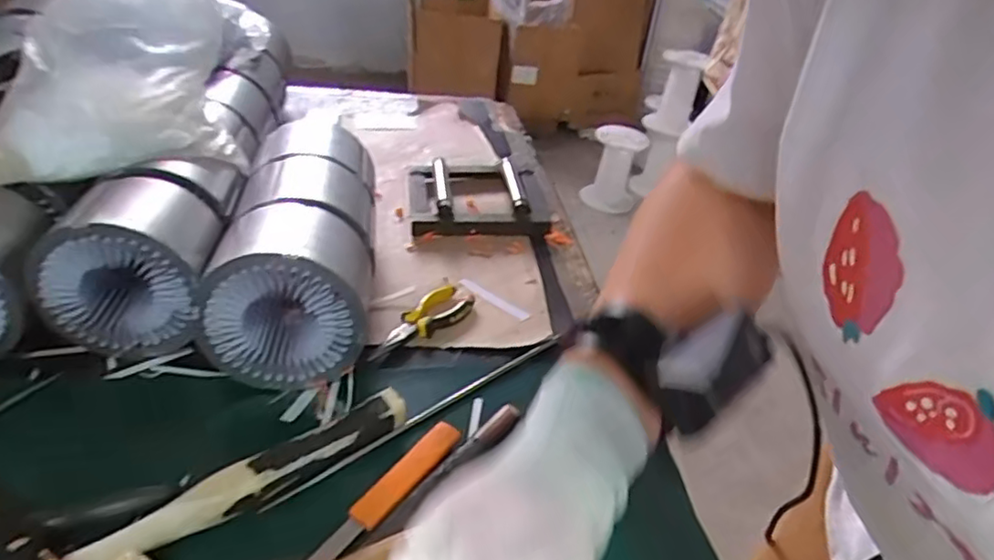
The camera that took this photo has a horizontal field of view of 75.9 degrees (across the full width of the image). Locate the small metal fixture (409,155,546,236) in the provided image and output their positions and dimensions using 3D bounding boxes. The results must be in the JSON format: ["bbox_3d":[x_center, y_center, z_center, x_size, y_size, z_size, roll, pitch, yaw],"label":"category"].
[{"bbox_3d":[-0.030,-0.138,1.018,0.218,0.052,0.212,-1,37,-11],"label":"small metal fixture"}]

